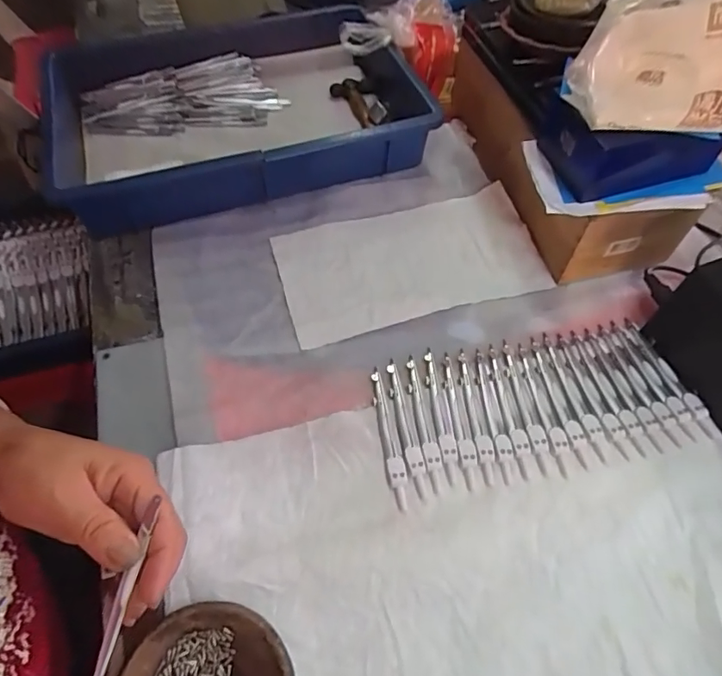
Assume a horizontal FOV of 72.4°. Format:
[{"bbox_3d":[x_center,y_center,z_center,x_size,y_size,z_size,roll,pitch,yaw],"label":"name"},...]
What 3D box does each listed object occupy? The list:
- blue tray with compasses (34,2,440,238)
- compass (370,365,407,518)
[{"bbox_3d":[-0.154,-0.294,0.626,0.427,0.078,0.332,-15,59,-9],"label":"blue tray with compasses"},{"bbox_3d":[0.024,0.085,0.429,0.015,0.006,0.128,-8,58,-5],"label":"compass"}]

